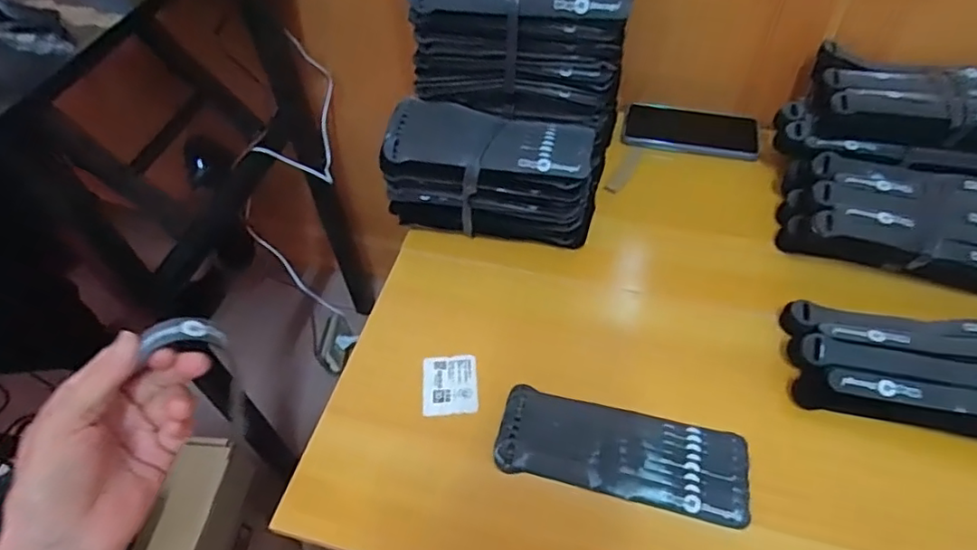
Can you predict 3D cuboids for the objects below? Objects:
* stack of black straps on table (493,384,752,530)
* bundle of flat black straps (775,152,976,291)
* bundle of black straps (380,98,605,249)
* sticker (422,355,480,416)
[{"bbox_3d":[0.109,0.145,0.474,0.197,0.018,0.073,12,53,9],"label":"stack of black straps on table"},{"bbox_3d":[0.415,-0.051,0.563,0.220,0.076,0.126,13,53,9],"label":"bundle of flat black straps"},{"bbox_3d":[0.007,-0.103,0.599,0.217,0.105,0.088,10,53,7],"label":"bundle of black straps"},{"bbox_3d":[-0.034,0.099,0.522,0.050,0.005,0.057,-2,52,-5],"label":"sticker"}]

